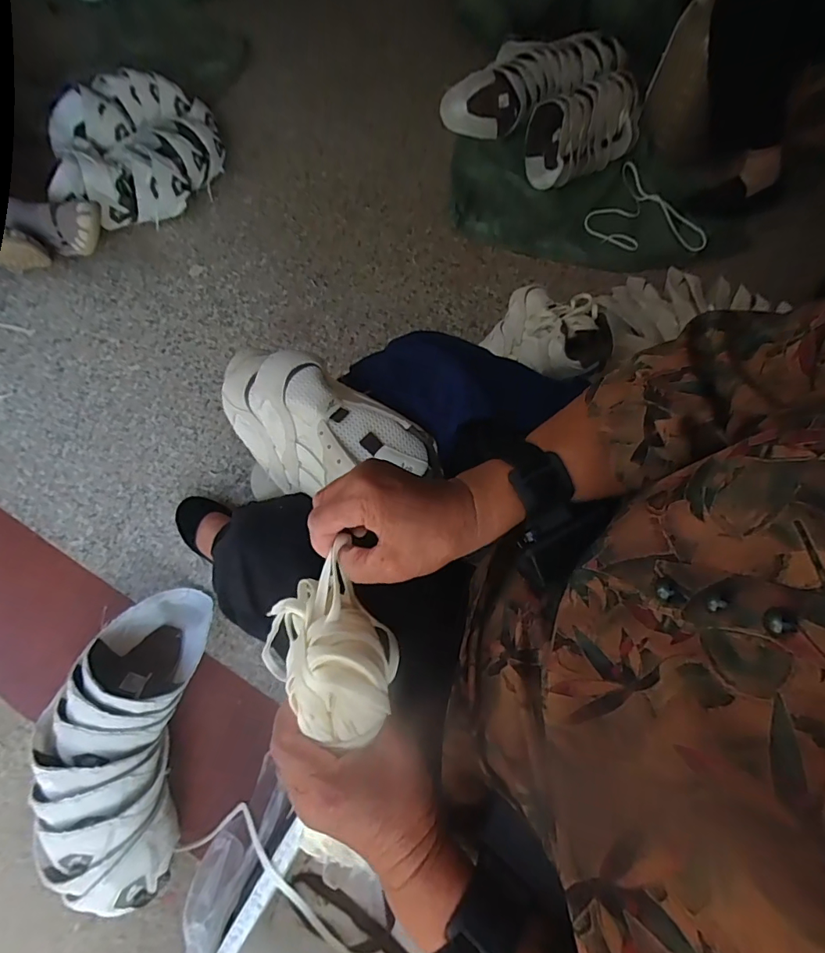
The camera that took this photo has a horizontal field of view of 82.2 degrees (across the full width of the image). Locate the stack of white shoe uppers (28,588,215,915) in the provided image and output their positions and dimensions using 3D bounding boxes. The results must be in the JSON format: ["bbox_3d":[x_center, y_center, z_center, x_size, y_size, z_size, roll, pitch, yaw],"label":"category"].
[{"bbox_3d":[-0.418,0.354,0.667,0.186,0.122,0.405,-6,56,0],"label":"stack of white shoe uppers"}]

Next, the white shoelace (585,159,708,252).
[{"bbox_3d":[0.596,-0.650,1.150,0.275,0.052,0.263,-1,70,2],"label":"white shoelace"}]

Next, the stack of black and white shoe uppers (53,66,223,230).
[{"bbox_3d":[-0.705,-0.837,1.198,0.421,0.132,0.452,-20,69,-10],"label":"stack of black and white shoe uppers"}]

